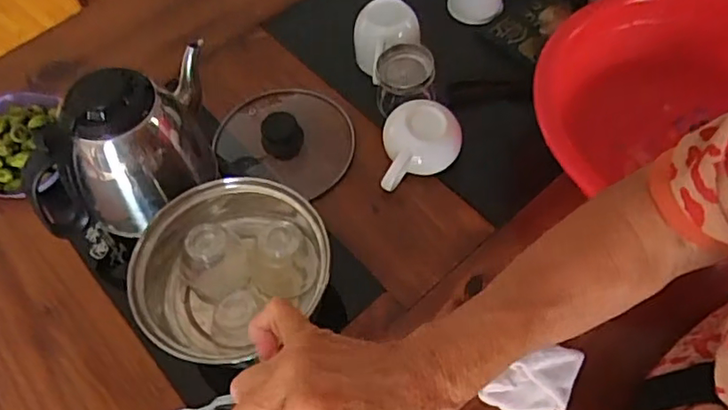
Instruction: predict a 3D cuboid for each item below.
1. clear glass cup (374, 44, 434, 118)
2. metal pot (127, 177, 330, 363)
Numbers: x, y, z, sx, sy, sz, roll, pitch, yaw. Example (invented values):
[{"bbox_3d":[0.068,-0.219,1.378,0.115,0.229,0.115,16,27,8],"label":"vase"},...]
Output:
[{"bbox_3d":[0.043,-0.132,0.641,0.062,0.051,0.061,-1,63,2],"label":"clear glass cup"},{"bbox_3d":[-0.116,0.059,0.529,0.136,0.088,0.161,31,68,17],"label":"metal pot"}]

